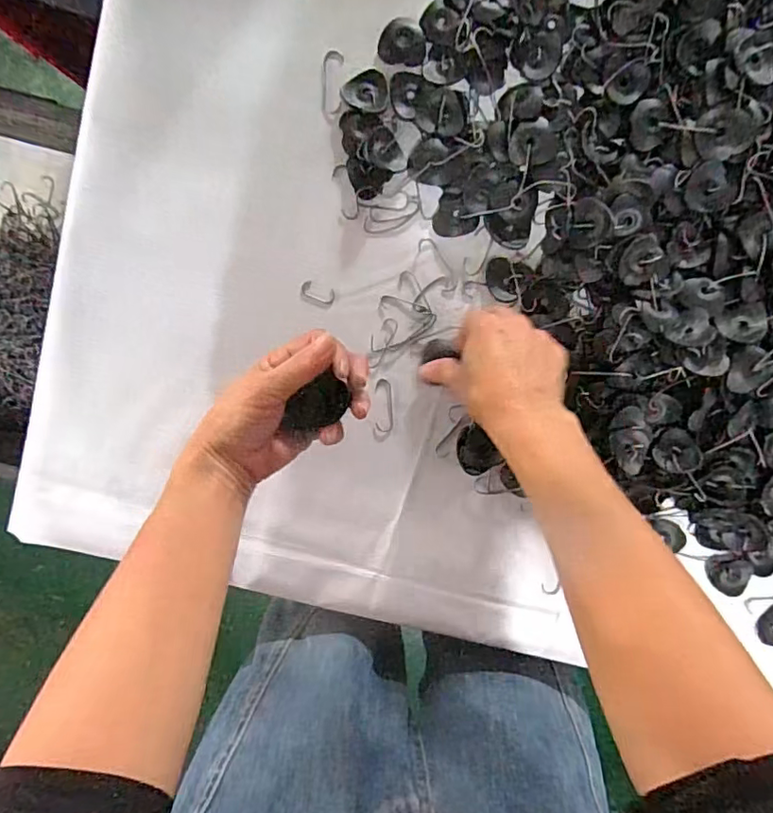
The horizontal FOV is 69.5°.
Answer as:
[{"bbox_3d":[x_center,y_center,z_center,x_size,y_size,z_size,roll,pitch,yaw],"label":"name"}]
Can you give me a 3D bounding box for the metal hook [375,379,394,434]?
[{"bbox_3d":[-0.002,-0.001,0.451,0.014,0.004,0.043,-1,94,0],"label":"metal hook"}]

